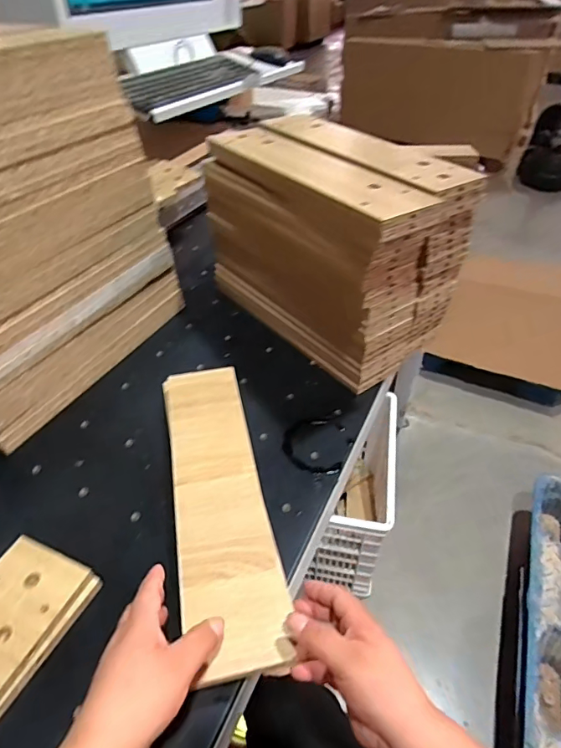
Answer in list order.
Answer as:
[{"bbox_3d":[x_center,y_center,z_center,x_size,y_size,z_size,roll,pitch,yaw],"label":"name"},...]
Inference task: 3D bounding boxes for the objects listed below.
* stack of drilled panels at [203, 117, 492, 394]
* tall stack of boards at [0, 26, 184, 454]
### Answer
[{"bbox_3d":[0.077,-0.198,0.714,0.210,0.261,0.377,-27,48,-26],"label":"stack of drilled panels"},{"bbox_3d":[-0.352,-0.181,0.596,0.192,0.392,0.390,19,45,21],"label":"tall stack of boards"}]

